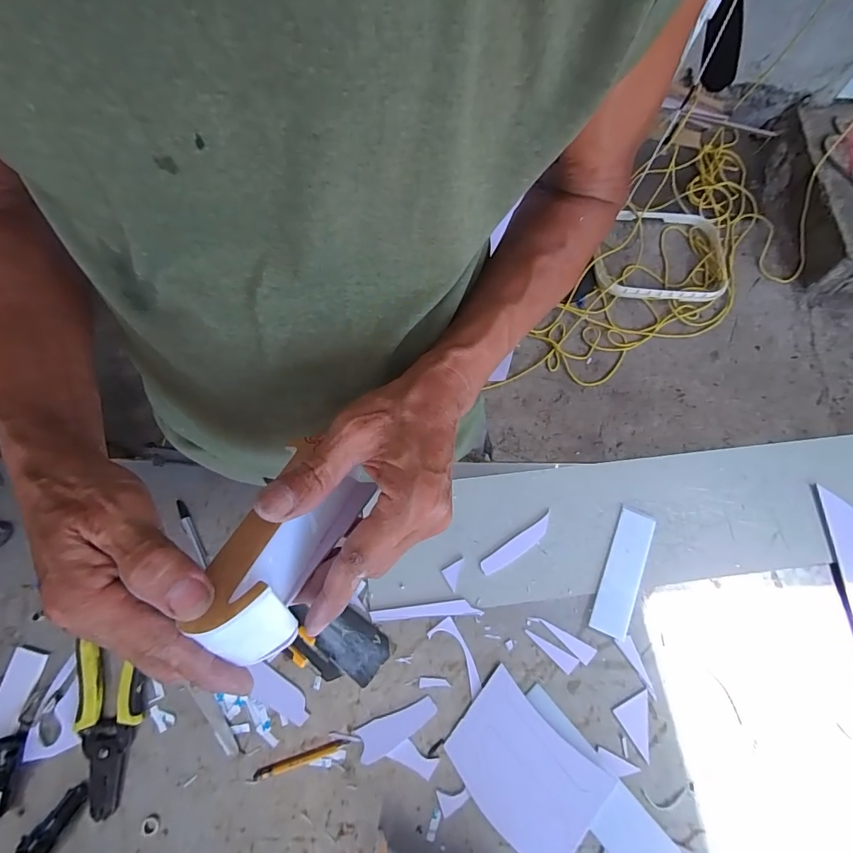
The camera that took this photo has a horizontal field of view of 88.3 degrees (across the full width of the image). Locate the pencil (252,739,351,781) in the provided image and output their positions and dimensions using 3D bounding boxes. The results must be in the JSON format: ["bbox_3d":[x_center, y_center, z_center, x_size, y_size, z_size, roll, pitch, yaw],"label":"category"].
[{"bbox_3d":[-0.120,0.318,0.419,0.088,0.006,0.010,-16,75,-7],"label":"pencil"}]

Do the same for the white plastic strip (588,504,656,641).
[{"bbox_3d":[0.213,0.156,0.475,0.040,0.007,0.135,21,74,4],"label":"white plastic strip"}]

